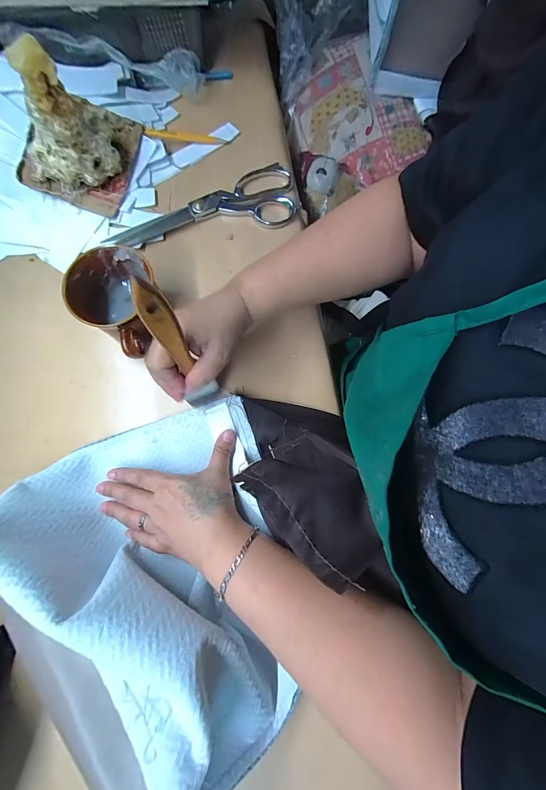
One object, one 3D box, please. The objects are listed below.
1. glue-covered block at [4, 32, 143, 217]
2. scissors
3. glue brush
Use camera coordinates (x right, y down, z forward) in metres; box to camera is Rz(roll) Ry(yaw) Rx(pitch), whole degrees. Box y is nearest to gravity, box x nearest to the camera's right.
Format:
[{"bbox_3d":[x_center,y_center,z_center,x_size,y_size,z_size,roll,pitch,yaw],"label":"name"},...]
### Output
[{"bbox_3d":[-0.231,-0.303,0.328,0.109,0.129,0.123,13,80,3],"label":"glue-covered block"},{"bbox_3d":[-0.087,-0.236,0.374,0.226,0.013,0.081,-8,79,-1],"label":"scissors"},{"bbox_3d":[-0.077,-0.030,0.254,0.032,0.175,0.012,-8,66,-1],"label":"glue brush"}]

